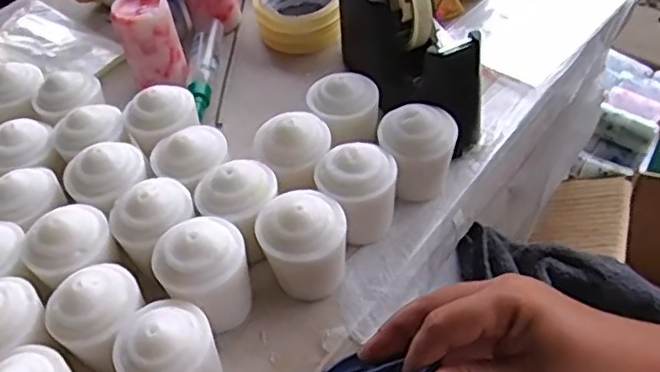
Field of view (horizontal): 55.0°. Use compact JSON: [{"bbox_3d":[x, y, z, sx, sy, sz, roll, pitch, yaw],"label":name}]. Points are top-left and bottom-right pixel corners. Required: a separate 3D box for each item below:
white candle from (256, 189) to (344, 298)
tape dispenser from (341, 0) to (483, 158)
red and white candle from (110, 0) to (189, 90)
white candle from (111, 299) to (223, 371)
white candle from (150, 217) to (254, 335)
[{"bbox_3d":[-0.017,0.043,0.428,0.054,0.072,0.048,-1,49,6],"label":"white candle"},{"bbox_3d":[0.057,-0.113,0.522,0.060,0.140,0.190,-30,53,-18],"label":"tape dispenser"},{"bbox_3d":[-0.165,-0.132,0.584,0.050,0.075,0.052,-23,51,-14],"label":"red and white candle"},{"bbox_3d":[-0.093,0.107,0.383,0.055,0.067,0.053,-3,49,4],"label":"white candle"},{"bbox_3d":[-0.079,0.060,0.414,0.057,0.068,0.052,-24,51,-14],"label":"white candle"}]

